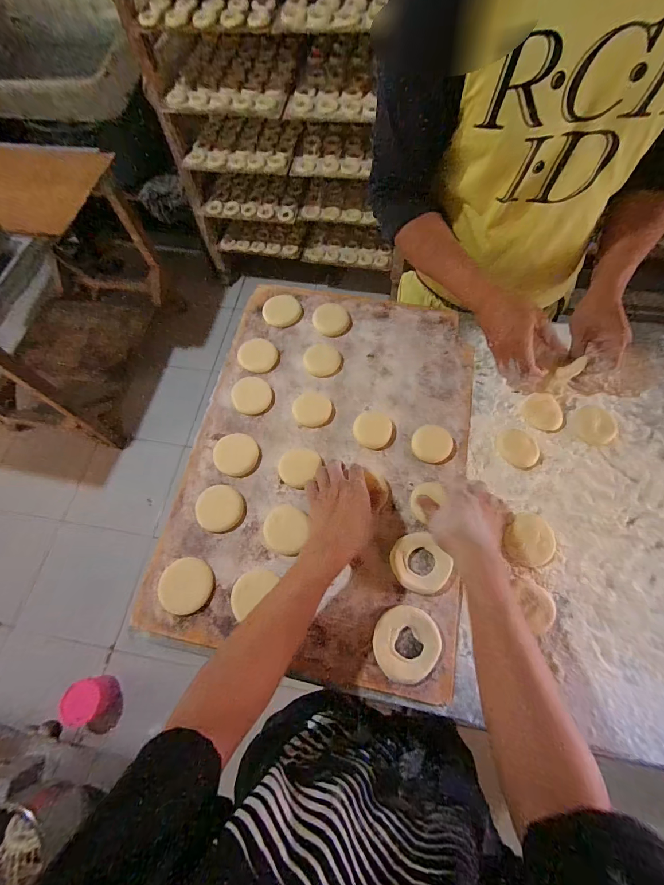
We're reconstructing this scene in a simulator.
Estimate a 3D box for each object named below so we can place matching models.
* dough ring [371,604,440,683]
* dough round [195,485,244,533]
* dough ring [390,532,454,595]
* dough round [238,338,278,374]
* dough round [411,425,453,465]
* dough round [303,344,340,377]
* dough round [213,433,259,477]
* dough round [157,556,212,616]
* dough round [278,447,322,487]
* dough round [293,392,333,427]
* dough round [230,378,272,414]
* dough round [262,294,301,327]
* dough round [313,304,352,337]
[{"bbox_3d":[0.096,0.258,0.461,0.083,0.010,0.086,-1,66,2],"label":"dough ring"},{"bbox_3d":[-0.170,0.098,0.542,0.071,0.010,0.066,-1,66,2],"label":"dough round"},{"bbox_3d":[0.122,0.166,0.497,0.074,0.009,0.080,-1,66,2],"label":"dough ring"},{"bbox_3d":[-0.132,-0.157,0.645,0.066,0.008,0.070,-1,69,2],"label":"dough round"},{"bbox_3d":[0.159,0.003,0.572,0.061,0.025,0.060,-1,66,2],"label":"dough round"},{"bbox_3d":[-0.017,-0.149,0.644,0.063,0.008,0.065,-1,66,2],"label":"dough round"},{"bbox_3d":[-0.154,0.019,0.578,0.071,0.008,0.068,-1,66,2],"label":"dough round"},{"bbox_3d":[-0.204,0.198,0.501,0.073,0.009,0.069,-1,69,2],"label":"dough round"},{"bbox_3d":[-0.053,0.037,0.571,0.065,0.007,0.060,-36,72,-11],"label":"dough round"},{"bbox_3d":[-0.032,-0.058,0.596,0.062,0.021,0.064,-19,67,-6],"label":"dough round"},{"bbox_3d":[-0.137,-0.080,0.612,0.064,0.013,0.072,-30,68,-10],"label":"dough round"},{"bbox_3d":[-0.094,-0.251,0.679,0.070,0.007,0.063,-18,70,-5],"label":"dough round"},{"bbox_3d":[0.000,-0.231,0.672,0.068,0.012,0.063,-1,66,2],"label":"dough round"}]

